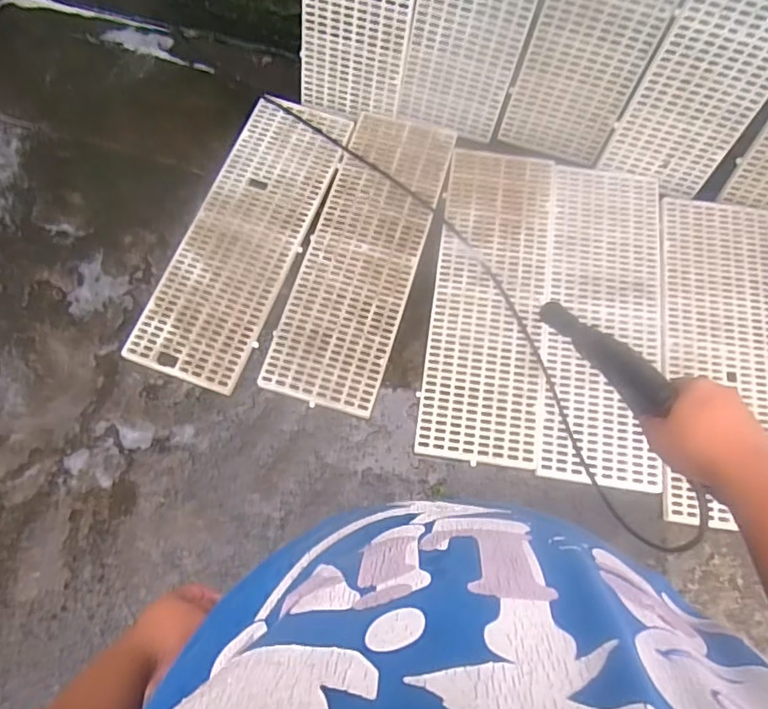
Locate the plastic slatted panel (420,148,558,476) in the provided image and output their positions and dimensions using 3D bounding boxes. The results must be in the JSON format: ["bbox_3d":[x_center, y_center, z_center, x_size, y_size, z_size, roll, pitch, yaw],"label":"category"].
[{"bbox_3d":[0.289,-0.164,1.547,0.307,0.030,0.886,8,71,2],"label":"plastic slatted panel"}]

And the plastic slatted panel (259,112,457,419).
[{"bbox_3d":[-0.049,-0.298,1.585,0.299,0.022,0.901,16,71,4],"label":"plastic slatted panel"}]

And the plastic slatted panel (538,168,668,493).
[{"bbox_3d":[0.587,-0.113,1.528,0.311,0.036,0.891,7,71,1],"label":"plastic slatted panel"}]

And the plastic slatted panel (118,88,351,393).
[{"bbox_3d":[-0.373,-0.348,1.597,0.305,0.031,0.890,19,71,5],"label":"plastic slatted panel"}]

